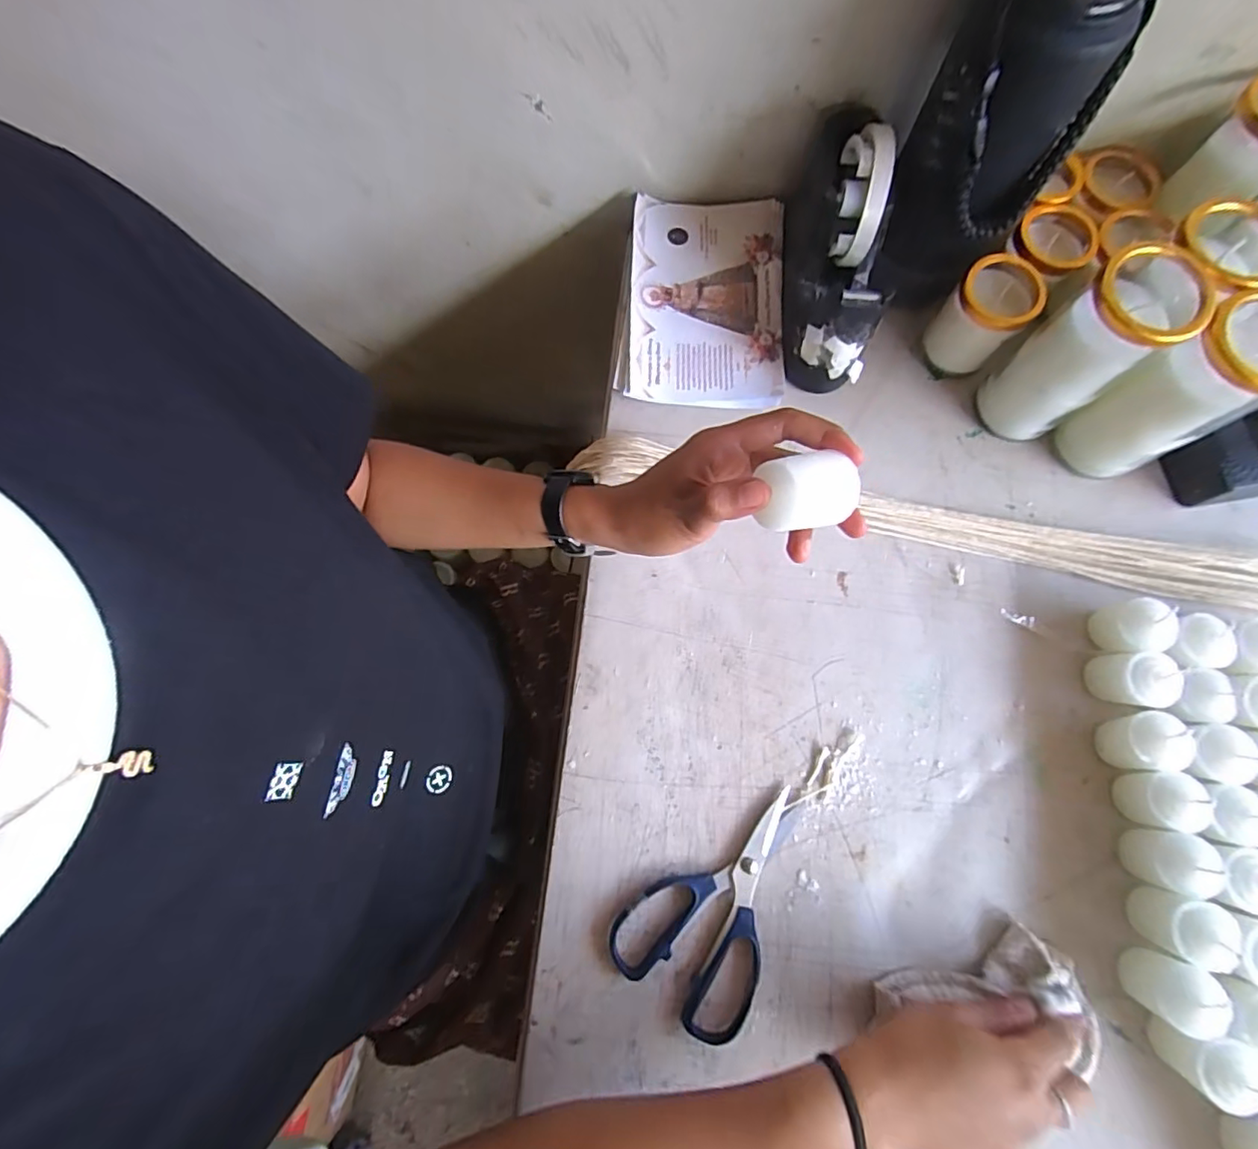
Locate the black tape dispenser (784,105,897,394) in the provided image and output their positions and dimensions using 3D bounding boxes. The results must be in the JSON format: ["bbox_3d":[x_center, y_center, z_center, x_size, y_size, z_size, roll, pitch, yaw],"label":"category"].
[{"bbox_3d":[0.168,-0.270,0.449,0.062,0.125,0.209,4,76,1],"label":"black tape dispenser"}]

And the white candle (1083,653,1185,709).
[{"bbox_3d":[0.365,0.077,0.405,0.034,0.046,0.037,4,76,1],"label":"white candle"}]

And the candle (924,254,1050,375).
[{"bbox_3d":[0.287,-0.209,0.459,0.059,0.081,0.054,0,76,0],"label":"candle"}]

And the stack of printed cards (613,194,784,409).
[{"bbox_3d":[0.067,-0.253,0.507,0.144,0.018,0.216,4,76,1],"label":"stack of printed cards"}]

